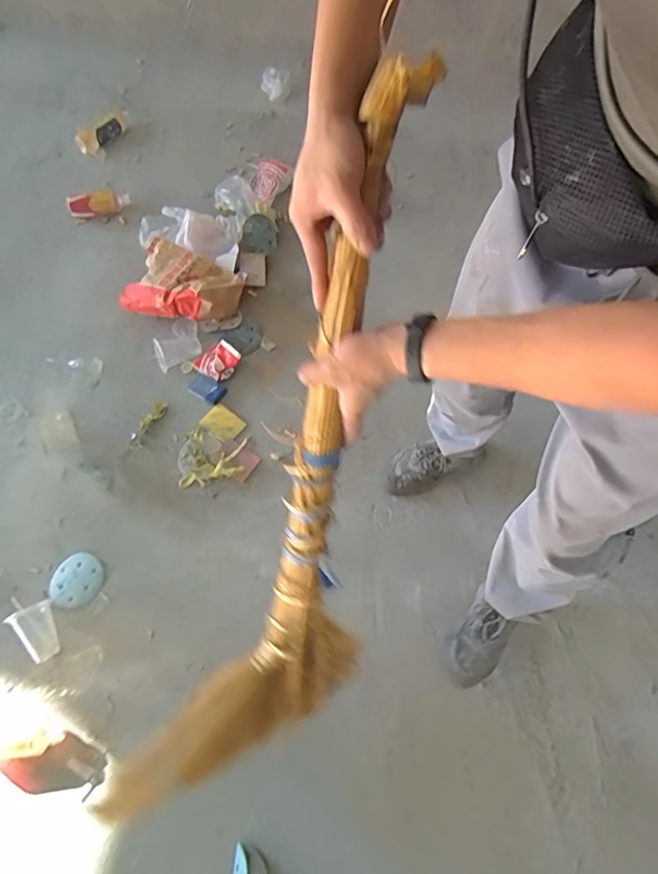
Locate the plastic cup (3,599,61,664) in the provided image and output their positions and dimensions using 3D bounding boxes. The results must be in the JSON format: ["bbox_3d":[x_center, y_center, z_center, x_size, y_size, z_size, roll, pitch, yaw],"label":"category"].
[{"bbox_3d":[-0.608,0.407,1.024,0.077,0.065,0.112,-31,69,-12],"label":"plastic cup"}]

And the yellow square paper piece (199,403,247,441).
[{"bbox_3d":[-0.273,-0.037,1.259,0.099,0.009,0.077,37,72,16],"label":"yellow square paper piece"}]

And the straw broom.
[{"bbox_3d":[-0.055,0.116,0.582,0.222,0.965,0.189,21,27,11],"label":"straw broom"}]

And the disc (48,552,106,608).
[{"bbox_3d":[-0.561,0.317,1.094,0.111,0.010,0.115,2,59,-4],"label":"disc"}]

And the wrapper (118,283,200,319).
[{"bbox_3d":[-0.466,-0.368,1.355,0.254,0.091,0.076,18,68,9],"label":"wrapper"}]

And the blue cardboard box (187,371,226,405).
[{"bbox_3d":[-0.325,-0.126,1.298,0.098,0.020,0.059,27,69,13],"label":"blue cardboard box"}]

